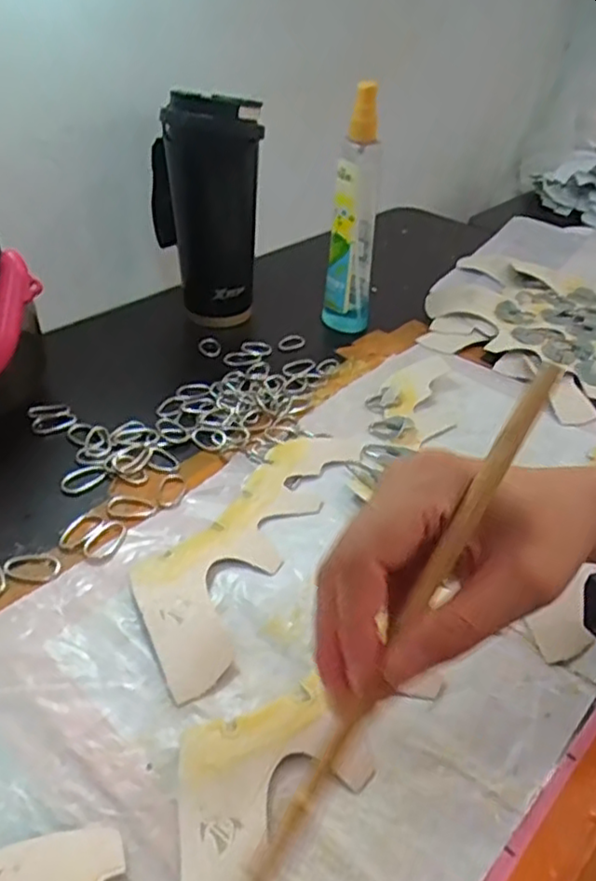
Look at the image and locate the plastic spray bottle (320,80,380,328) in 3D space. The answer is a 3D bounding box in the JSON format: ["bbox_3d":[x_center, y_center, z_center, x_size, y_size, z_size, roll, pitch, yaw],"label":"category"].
[{"bbox_3d":[0.051,-0.202,0.610,0.042,0.209,0.036,6,38,4],"label":"plastic spray bottle"}]

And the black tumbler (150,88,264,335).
[{"bbox_3d":[-0.081,-0.212,0.623,0.070,0.192,0.091,-25,46,-31],"label":"black tumbler"}]

